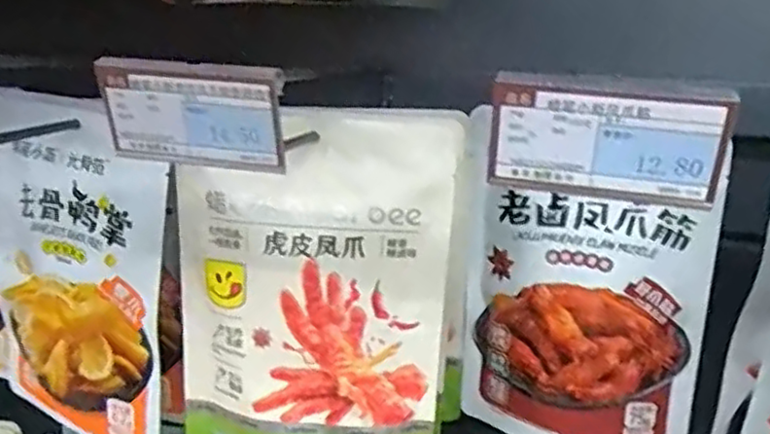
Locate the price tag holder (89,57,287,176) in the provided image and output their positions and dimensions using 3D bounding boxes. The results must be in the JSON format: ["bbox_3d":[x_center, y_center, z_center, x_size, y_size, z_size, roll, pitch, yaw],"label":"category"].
[{"bbox_3d":[-0.078,-0.041,0.282,0.077,0.041,0.012,5,17,10],"label":"price tag holder"}]

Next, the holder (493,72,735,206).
[{"bbox_3d":[0.078,-0.027,0.245,0.079,0.039,0.008,6,17,13],"label":"holder"}]

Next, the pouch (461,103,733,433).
[{"bbox_3d":[0.129,0.060,0.466,0.152,0.204,0.024,9,18,23],"label":"pouch"}]

